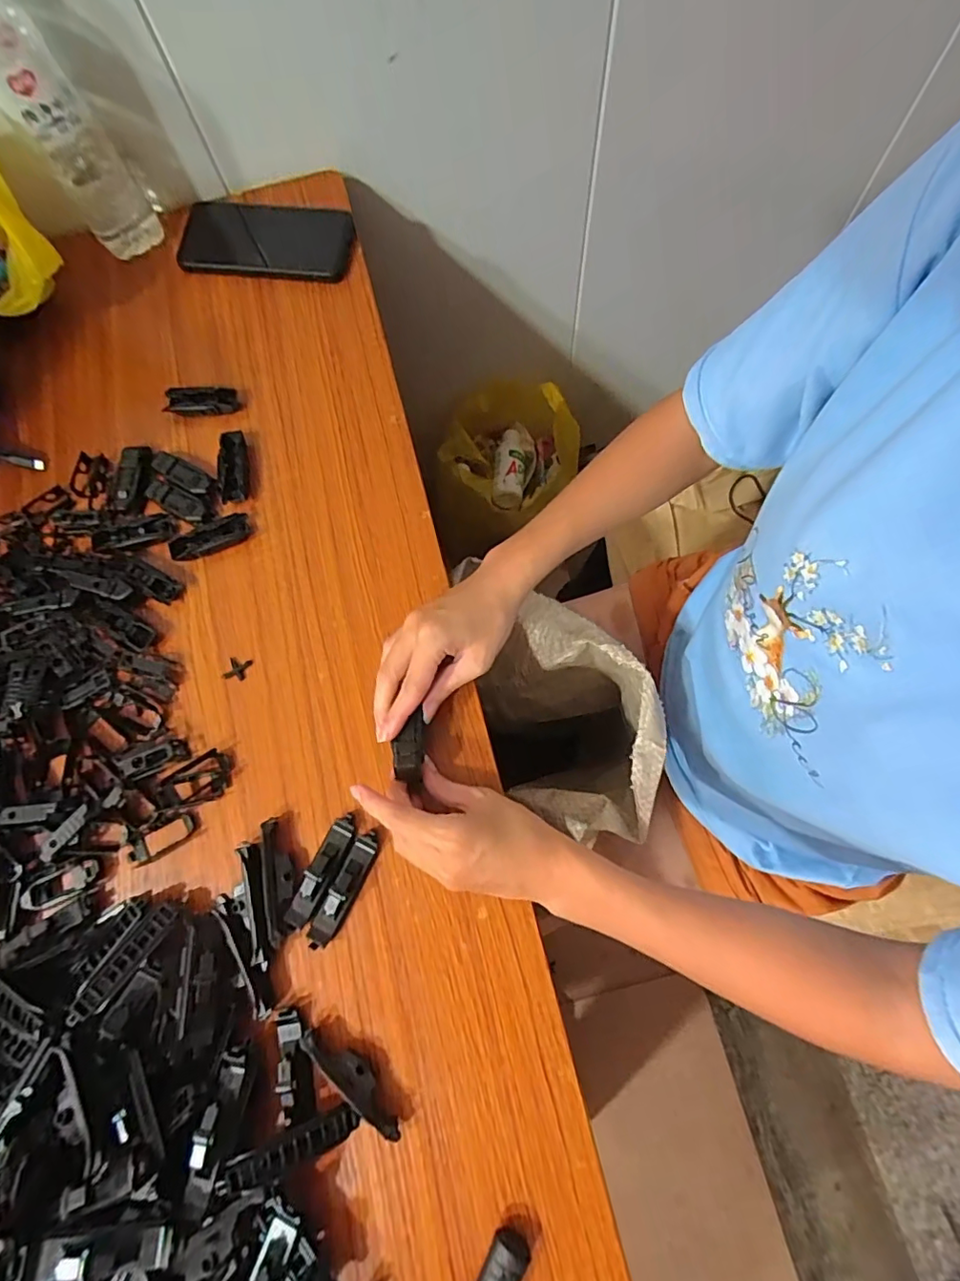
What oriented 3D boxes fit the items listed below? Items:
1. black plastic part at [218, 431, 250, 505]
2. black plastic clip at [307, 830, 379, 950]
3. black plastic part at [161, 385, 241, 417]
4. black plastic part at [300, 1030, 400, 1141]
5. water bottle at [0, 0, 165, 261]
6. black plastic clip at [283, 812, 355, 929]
[{"bbox_3d":[-0.211,-0.148,0.462,0.024,0.012,0.064,-9,74,-1],"label":"black plastic part"},{"bbox_3d":[-0.094,0.170,0.368,0.018,0.020,0.078,26,76,8],"label":"black plastic clip"},{"bbox_3d":[-0.248,-0.214,0.480,0.064,0.017,0.024,-1,74,1],"label":"black plastic part"},{"bbox_3d":[-0.079,0.275,0.341,0.079,0.017,0.018,35,78,10],"label":"black plastic part"},{"bbox_3d":[-0.357,-0.441,0.447,0.066,0.202,0.071,-36,77,-8],"label":"water bottle"},{"bbox_3d":[-0.109,0.160,0.372,0.019,0.016,0.079,24,76,8],"label":"black plastic clip"}]

